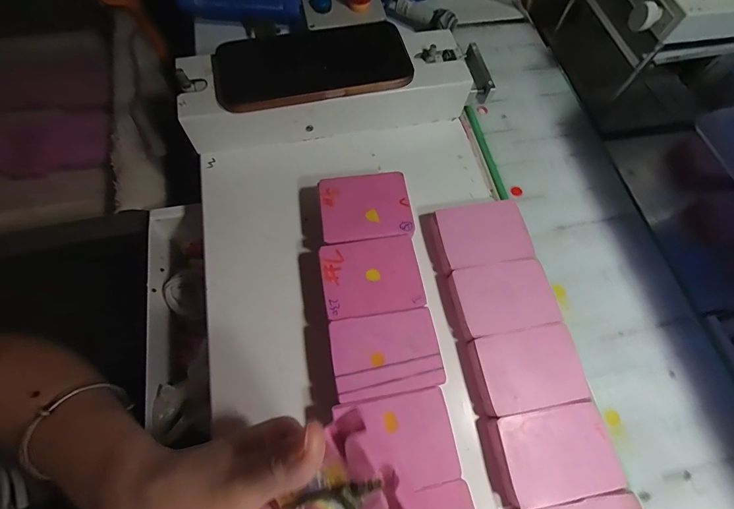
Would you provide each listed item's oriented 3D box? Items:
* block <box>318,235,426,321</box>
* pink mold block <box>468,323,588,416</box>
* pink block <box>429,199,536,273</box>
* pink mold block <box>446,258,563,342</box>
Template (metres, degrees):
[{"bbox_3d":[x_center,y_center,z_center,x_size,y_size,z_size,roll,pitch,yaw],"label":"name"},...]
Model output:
[{"bbox_3d":[0.002,0.021,0.281,0.070,0.031,0.057,-8,68,-6],"label":"block"},{"bbox_3d":[0.115,0.083,0.265,0.075,0.014,0.053,-9,68,-6],"label":"pink mold block"},{"bbox_3d":[0.093,-0.015,0.303,0.076,0.018,0.054,-8,68,-6],"label":"pink block"},{"bbox_3d":[0.105,0.035,0.283,0.074,0.015,0.053,-7,68,-5],"label":"pink mold block"}]

